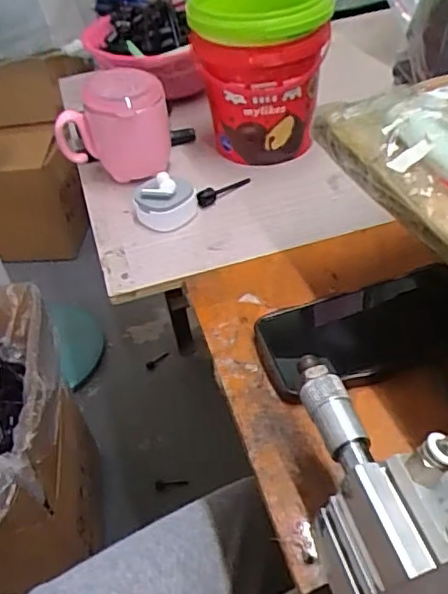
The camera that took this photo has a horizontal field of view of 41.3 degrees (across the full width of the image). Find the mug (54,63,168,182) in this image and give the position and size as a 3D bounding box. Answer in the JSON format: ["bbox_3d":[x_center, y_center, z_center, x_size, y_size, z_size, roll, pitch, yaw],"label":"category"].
[{"bbox_3d":[-0.106,-0.177,0.611,0.116,0.095,0.081,-1,44,7],"label":"mug"}]

